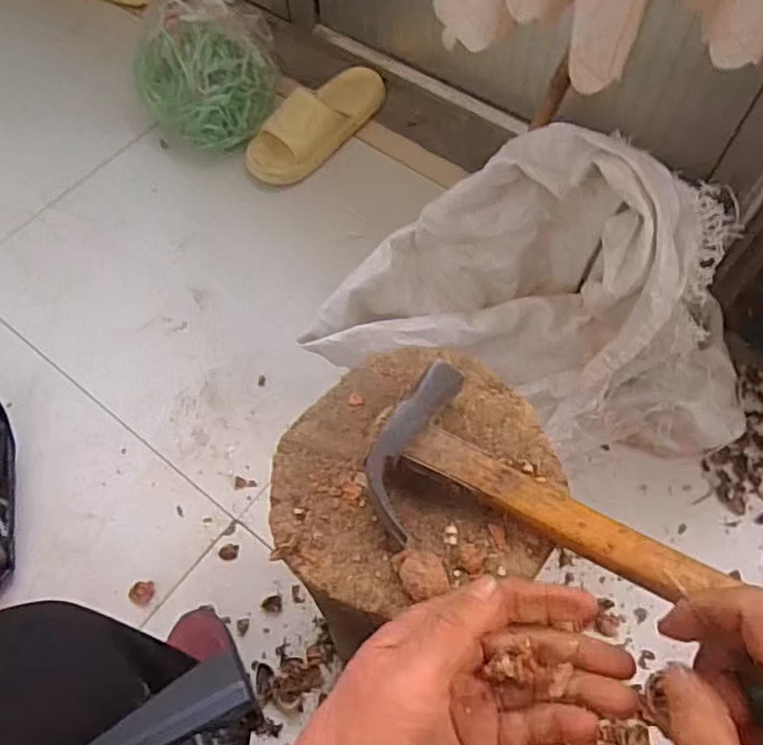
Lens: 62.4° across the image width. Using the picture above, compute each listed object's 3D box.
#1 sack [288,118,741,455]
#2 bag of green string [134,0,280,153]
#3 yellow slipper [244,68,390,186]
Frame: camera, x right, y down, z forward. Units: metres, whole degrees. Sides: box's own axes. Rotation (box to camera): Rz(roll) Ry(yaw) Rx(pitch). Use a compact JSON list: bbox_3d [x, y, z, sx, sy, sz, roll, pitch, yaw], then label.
[{"bbox_3d":[0.179,-0.064,0.659,0.497,0.346,0.183,5,62,4],"label":"sack"},{"bbox_3d":[-0.274,-0.490,1.025,0.197,0.191,0.192,28,66,15],"label":"bag of green string"},{"bbox_3d":[-0.104,-0.429,1.057,0.115,0.082,0.289,34,68,18],"label":"yellow slipper"}]

